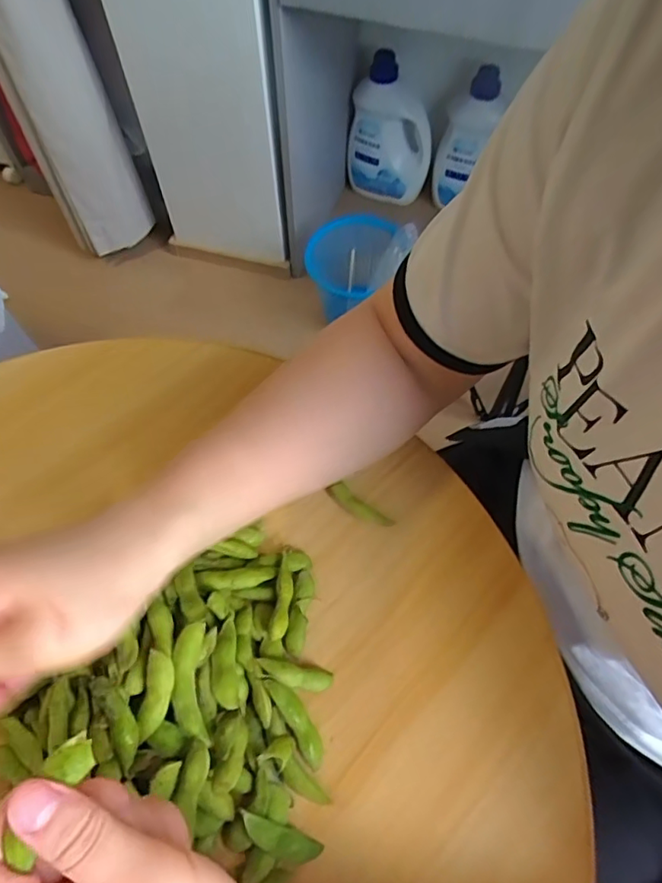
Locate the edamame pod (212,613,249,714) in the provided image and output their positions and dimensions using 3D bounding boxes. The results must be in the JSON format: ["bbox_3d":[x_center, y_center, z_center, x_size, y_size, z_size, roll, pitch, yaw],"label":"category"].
[{"bbox_3d":[-0.061,0.130,0.331,0.017,0.016,0.050,-14,63,-6],"label":"edamame pod"}]

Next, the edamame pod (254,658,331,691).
[{"bbox_3d":[-0.021,0.139,0.338,0.046,0.007,0.013,20,63,-12],"label":"edamame pod"}]

